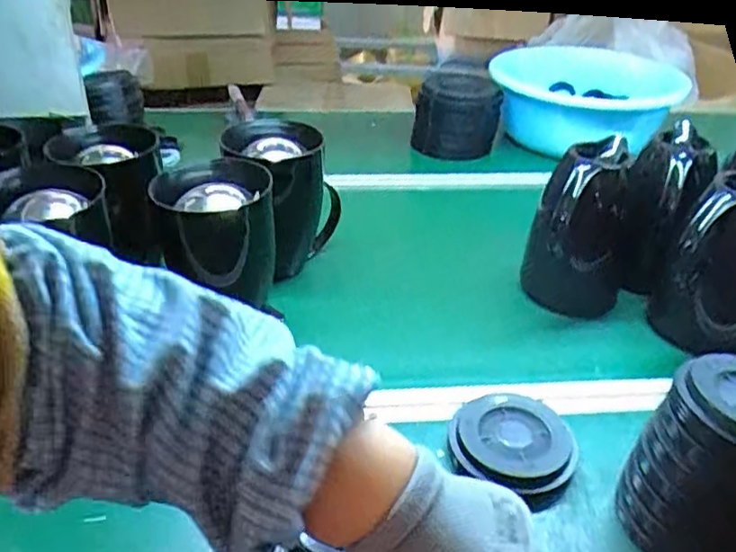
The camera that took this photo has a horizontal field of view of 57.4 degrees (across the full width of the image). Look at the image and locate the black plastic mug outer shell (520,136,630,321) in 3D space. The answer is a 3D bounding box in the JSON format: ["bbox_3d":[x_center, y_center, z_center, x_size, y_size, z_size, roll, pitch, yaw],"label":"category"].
[{"bbox_3d":[0.270,-0.053,0.854,0.120,0.201,0.129,15,34,19],"label":"black plastic mug outer shell"}]

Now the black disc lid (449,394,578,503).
[{"bbox_3d":[0.139,0.162,0.651,0.117,0.031,0.104,17,35,22],"label":"black disc lid"}]

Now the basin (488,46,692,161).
[{"bbox_3d":[0.413,-0.368,1.385,0.318,0.143,0.320,2,32,-1],"label":"basin"}]

